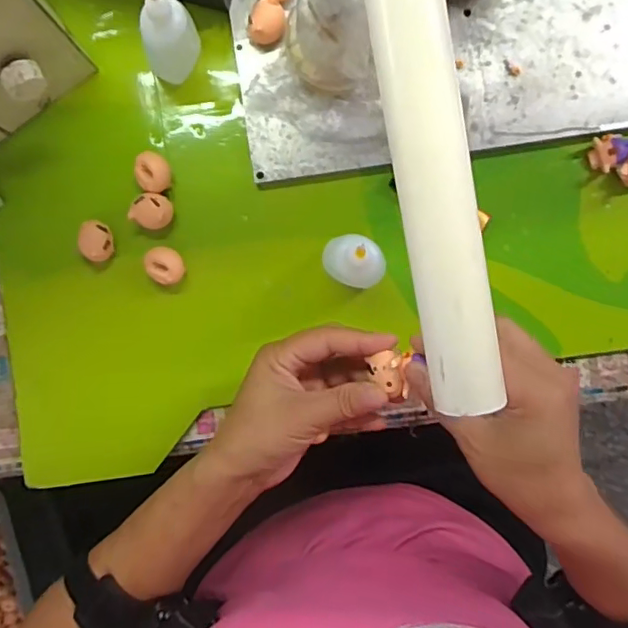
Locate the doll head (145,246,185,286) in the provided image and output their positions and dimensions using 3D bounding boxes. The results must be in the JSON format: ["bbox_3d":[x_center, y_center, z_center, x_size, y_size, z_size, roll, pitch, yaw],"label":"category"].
[{"bbox_3d":[-0.111,-0.036,0.430,0.026,0.022,0.029,-44,91,2],"label":"doll head"}]

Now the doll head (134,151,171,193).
[{"bbox_3d":[-0.121,-0.106,0.429,0.024,0.021,0.030,-2,92,2],"label":"doll head"}]

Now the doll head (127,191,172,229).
[{"bbox_3d":[-0.121,-0.077,0.430,0.026,0.024,0.027,0,92,1],"label":"doll head"}]

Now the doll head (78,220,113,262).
[{"bbox_3d":[-0.163,-0.054,0.432,0.023,0.023,0.030,-4,92,2],"label":"doll head"}]

